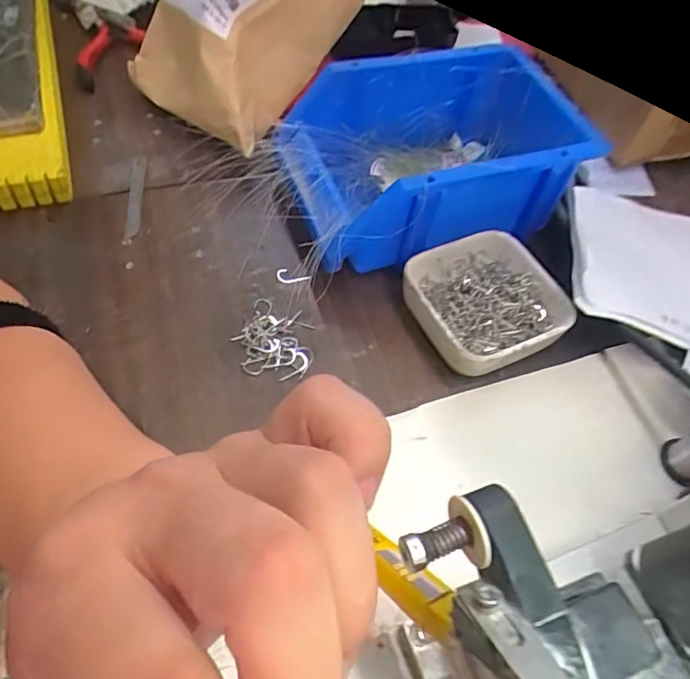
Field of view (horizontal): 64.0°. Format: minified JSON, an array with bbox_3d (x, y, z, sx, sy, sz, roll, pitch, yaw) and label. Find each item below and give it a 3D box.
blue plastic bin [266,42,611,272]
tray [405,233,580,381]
[{"bbox_3d":[0.058,-0.118,0.367,0.190,0.081,0.125,-14,58,-14],"label":"blue plastic bin"},{"bbox_3d":[0.085,-0.021,0.334,0.088,0.030,0.082,-24,61,-20],"label":"tray"}]

